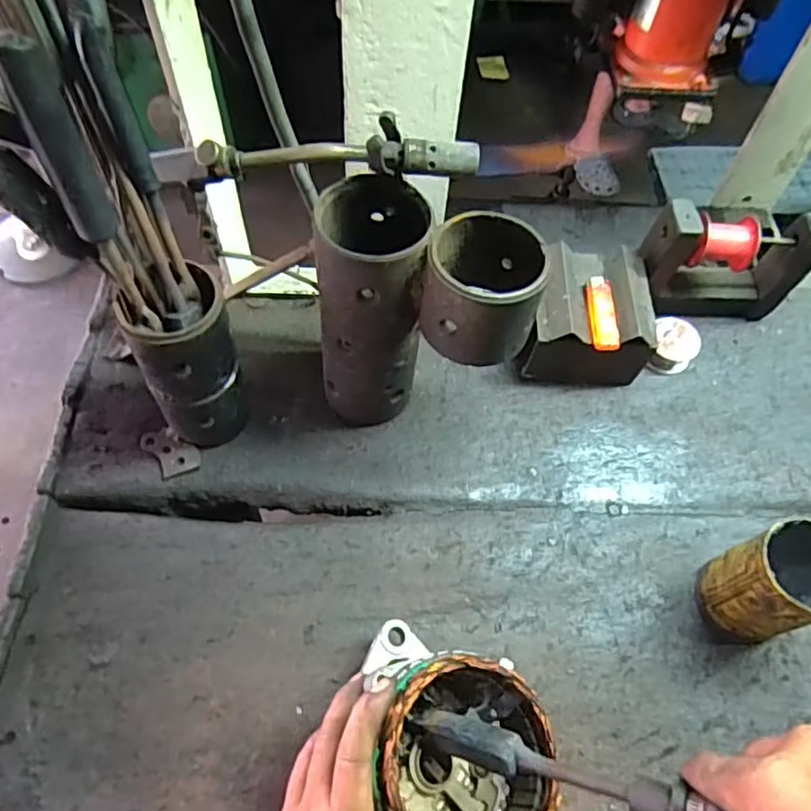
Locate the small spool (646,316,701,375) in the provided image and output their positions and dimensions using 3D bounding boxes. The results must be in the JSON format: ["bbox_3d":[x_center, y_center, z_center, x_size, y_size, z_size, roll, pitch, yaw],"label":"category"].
[{"bbox_3d":[0.294,-0.066,0.680,0.046,0.034,0.052,10,58,3],"label":"small spool"}]

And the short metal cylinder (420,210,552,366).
[{"bbox_3d":[0.058,-0.087,0.470,0.090,0.075,0.090,2,58,-3],"label":"short metal cylinder"}]

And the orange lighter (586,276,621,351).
[{"bbox_3d":[0.194,-0.091,0.615,0.024,0.013,0.083,2,58,-3],"label":"orange lighter"}]

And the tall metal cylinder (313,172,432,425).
[{"bbox_3d":[-0.030,-0.077,0.554,0.090,0.233,0.098,6,58,0],"label":"tall metal cylinder"}]

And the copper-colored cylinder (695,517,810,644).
[{"bbox_3d":[0.298,0.147,0.510,0.072,0.115,0.071,-15,60,-13],"label":"copper-colored cylinder"}]

